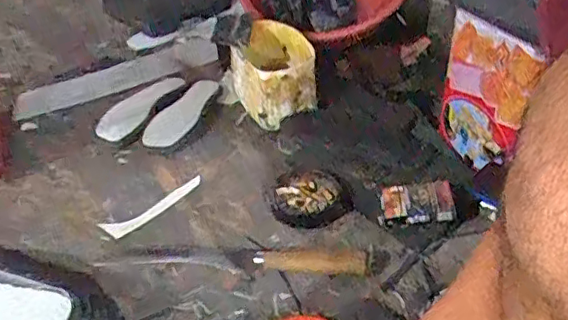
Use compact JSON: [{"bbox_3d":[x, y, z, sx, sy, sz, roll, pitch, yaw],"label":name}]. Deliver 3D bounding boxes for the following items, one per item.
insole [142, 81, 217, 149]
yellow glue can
[{"bbox_3d":[-0.178,-0.086,1.010,0.063,0.019,0.197,12,39,17],"label":"insole"},{"bbox_3d":[-0.019,-0.144,1.003,0.128,0.129,0.187,-8,36,-8],"label":"yellow glue can"}]

